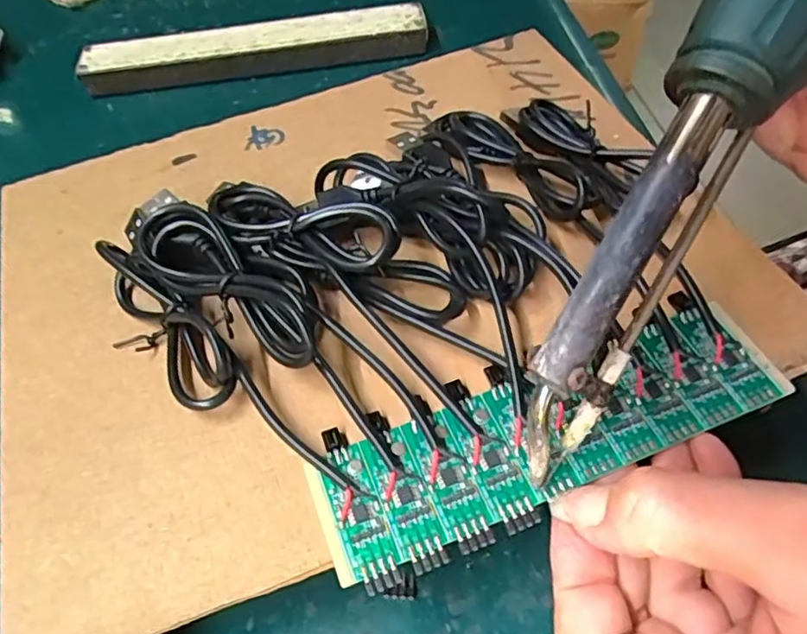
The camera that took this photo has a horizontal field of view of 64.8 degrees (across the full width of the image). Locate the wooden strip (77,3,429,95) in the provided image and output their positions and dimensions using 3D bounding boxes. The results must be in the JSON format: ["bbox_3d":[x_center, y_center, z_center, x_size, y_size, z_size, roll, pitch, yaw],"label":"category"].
[{"bbox_3d":[-0.085,-0.156,0.368,0.195,0.020,0.026,-7,53,-1],"label":"wooden strip"}]

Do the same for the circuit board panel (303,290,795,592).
[{"bbox_3d":[0.042,0.031,0.186,0.139,0.007,0.047,-21,54,-9],"label":"circuit board panel"}]

